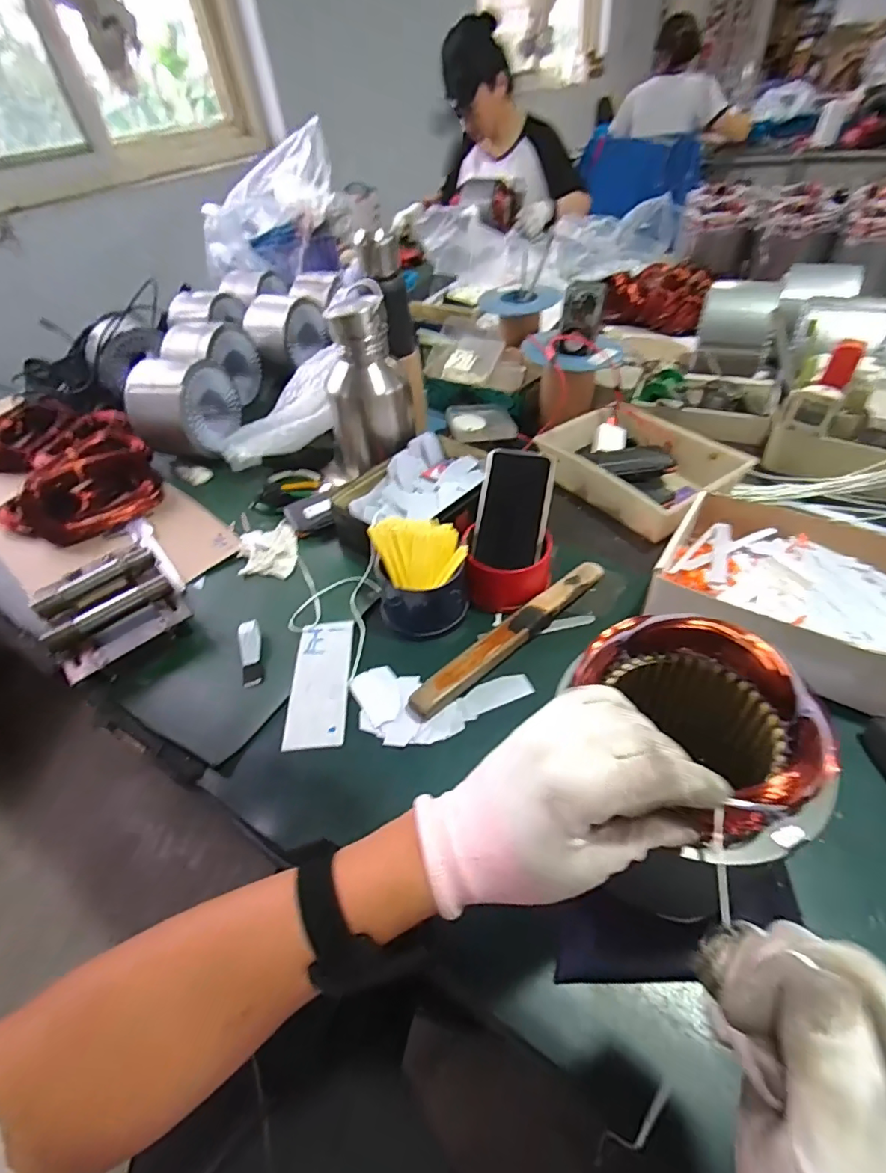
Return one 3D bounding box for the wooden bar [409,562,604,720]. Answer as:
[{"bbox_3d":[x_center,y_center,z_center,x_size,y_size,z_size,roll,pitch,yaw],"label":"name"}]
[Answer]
[{"bbox_3d":[0.077,0.047,0.546,0.274,0.020,0.029,-35,51,-25],"label":"wooden bar"}]

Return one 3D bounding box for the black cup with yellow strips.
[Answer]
[{"bbox_3d":[-0.024,-0.013,0.571,0.100,0.085,0.101,-4,45,4],"label":"black cup with yellow strips"}]

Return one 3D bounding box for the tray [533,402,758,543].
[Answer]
[{"bbox_3d":[0.270,-0.166,0.726,0.177,0.068,0.252,-32,50,-22],"label":"tray"}]

